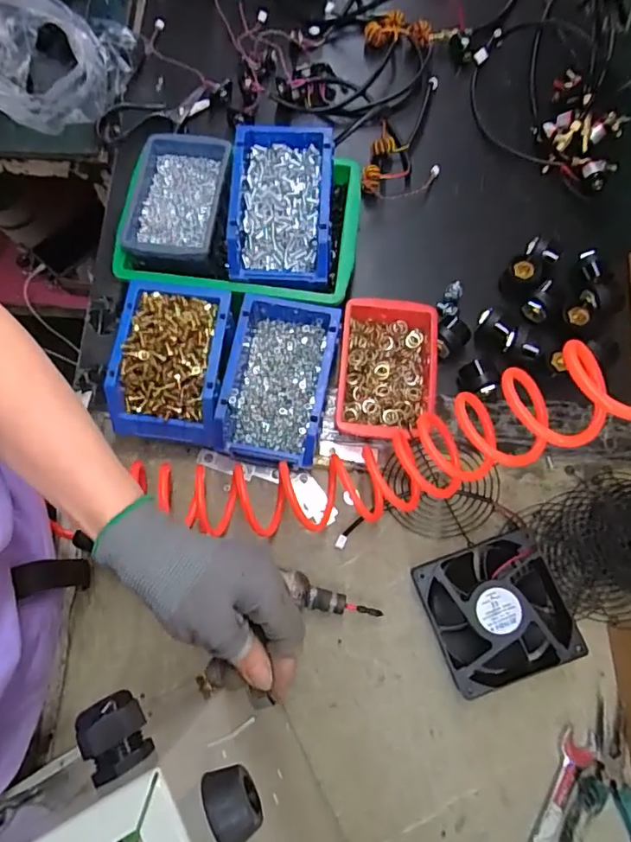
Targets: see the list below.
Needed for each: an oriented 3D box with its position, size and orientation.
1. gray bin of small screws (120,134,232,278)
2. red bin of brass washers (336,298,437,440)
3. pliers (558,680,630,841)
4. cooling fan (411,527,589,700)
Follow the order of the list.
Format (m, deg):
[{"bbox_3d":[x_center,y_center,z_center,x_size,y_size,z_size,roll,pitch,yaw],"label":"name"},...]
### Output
[{"bbox_3d":[-0.152,-0.234,0.557,0.107,0.043,0.151,6,74,2],"label":"gray bin of small screws"},{"bbox_3d":[0.076,-0.049,0.550,0.103,0.051,0.151,6,75,0],"label":"red bin of brass washers"},{"bbox_3d":[0.264,0.334,0.463,0.073,0.018,0.157,14,75,3],"label":"pliers"},{"bbox_3d":[0.169,0.181,0.489,0.125,0.041,0.122,-19,76,-6],"label":"cooling fan"}]

